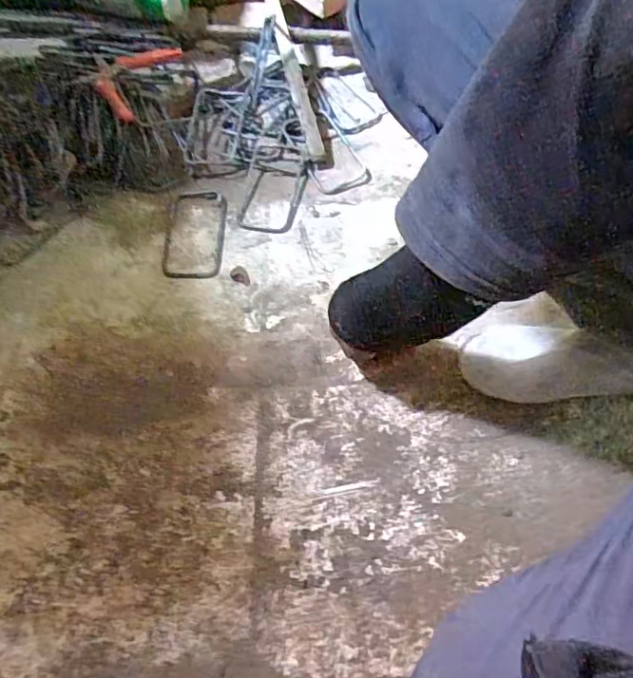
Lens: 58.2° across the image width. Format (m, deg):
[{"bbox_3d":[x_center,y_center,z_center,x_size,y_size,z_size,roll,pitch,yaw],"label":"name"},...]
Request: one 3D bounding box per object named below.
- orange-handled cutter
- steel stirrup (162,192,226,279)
[{"bbox_3d":[-0.267,-0.371,0.804,0.088,0.044,0.162,16,60,8],"label":"orange-handled cutter"},{"bbox_3d":[-0.166,-0.144,0.774,0.078,0.007,0.152,0,59,-1],"label":"steel stirrup"}]

